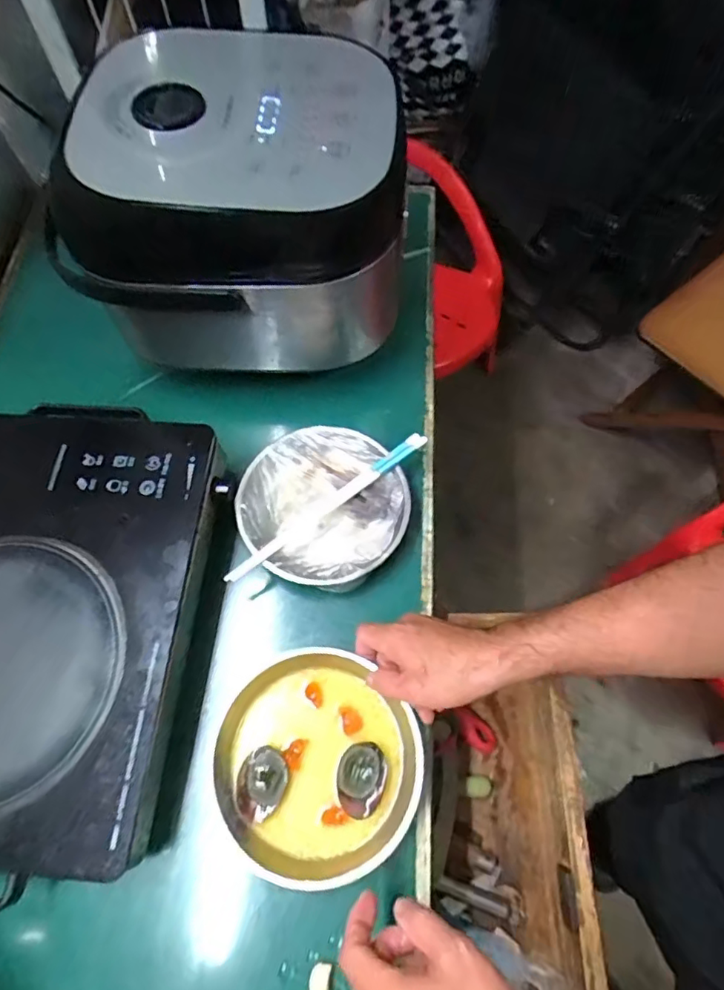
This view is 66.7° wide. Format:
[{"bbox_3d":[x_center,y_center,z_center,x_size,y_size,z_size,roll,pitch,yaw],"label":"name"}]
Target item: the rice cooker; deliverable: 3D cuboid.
[{"bbox_3d":[-0.117,-0.303,0.573,0.315,0.197,0.281,4,66,3],"label":"rice cooker"}]

